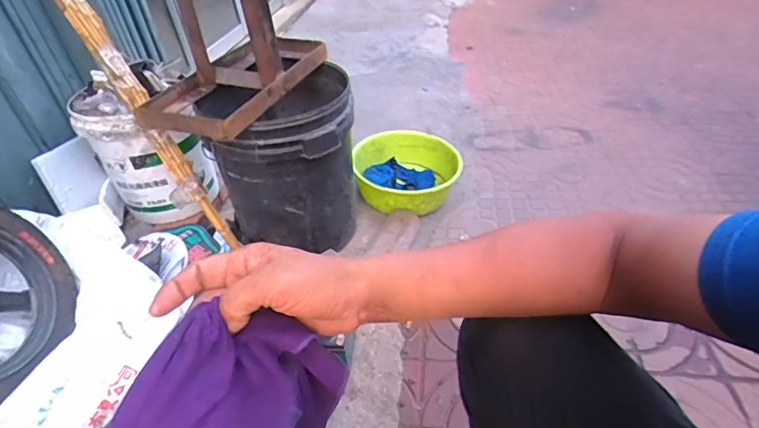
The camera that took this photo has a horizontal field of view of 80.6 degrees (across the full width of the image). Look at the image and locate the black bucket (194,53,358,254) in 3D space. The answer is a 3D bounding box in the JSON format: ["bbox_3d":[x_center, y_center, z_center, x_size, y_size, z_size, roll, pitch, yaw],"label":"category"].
[{"bbox_3d":[-0.220,-0.123,1.137,0.336,0.391,0.345,-14,37,-8],"label":"black bucket"}]

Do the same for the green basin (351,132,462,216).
[{"bbox_3d":[0.078,-0.117,1.375,0.313,0.140,0.299,-5,36,4],"label":"green basin"}]

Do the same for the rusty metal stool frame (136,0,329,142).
[{"bbox_3d":[-0.309,-0.407,0.913,0.239,0.319,0.460,5,38,18],"label":"rusty metal stool frame"}]

